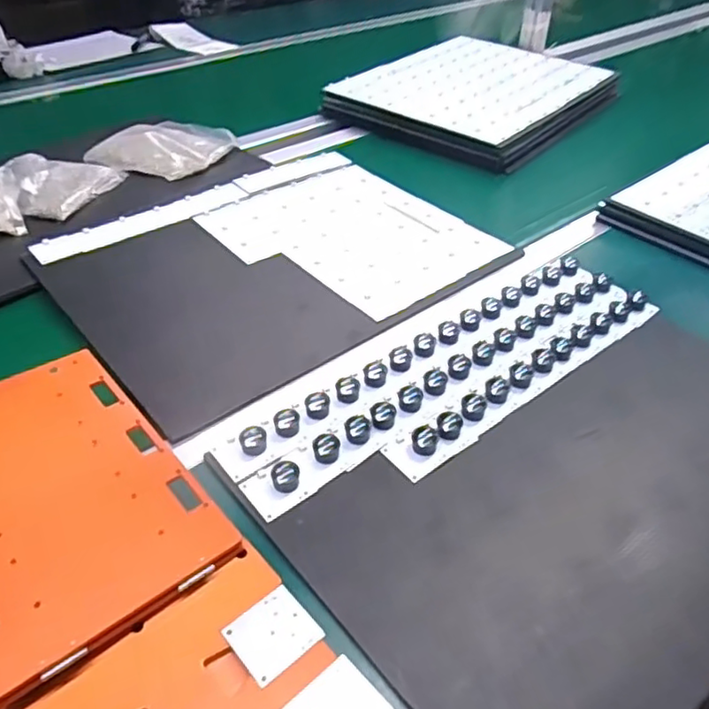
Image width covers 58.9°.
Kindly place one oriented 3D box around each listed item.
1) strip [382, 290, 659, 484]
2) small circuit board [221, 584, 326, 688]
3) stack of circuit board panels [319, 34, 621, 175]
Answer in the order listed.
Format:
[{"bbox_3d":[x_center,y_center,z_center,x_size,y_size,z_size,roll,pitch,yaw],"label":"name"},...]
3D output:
[{"bbox_3d":[0.177,0.014,0.609,0.364,0.017,0.043,-28,50,-29],"label":"strip"},{"bbox_3d":[-0.050,0.171,0.386,0.048,0.004,0.044,-30,51,-30],"label":"small circuit board"},{"bbox_3d":[0.217,-0.480,1.153,0.368,0.045,0.503,30,49,28],"label":"stack of circuit board panels"}]

